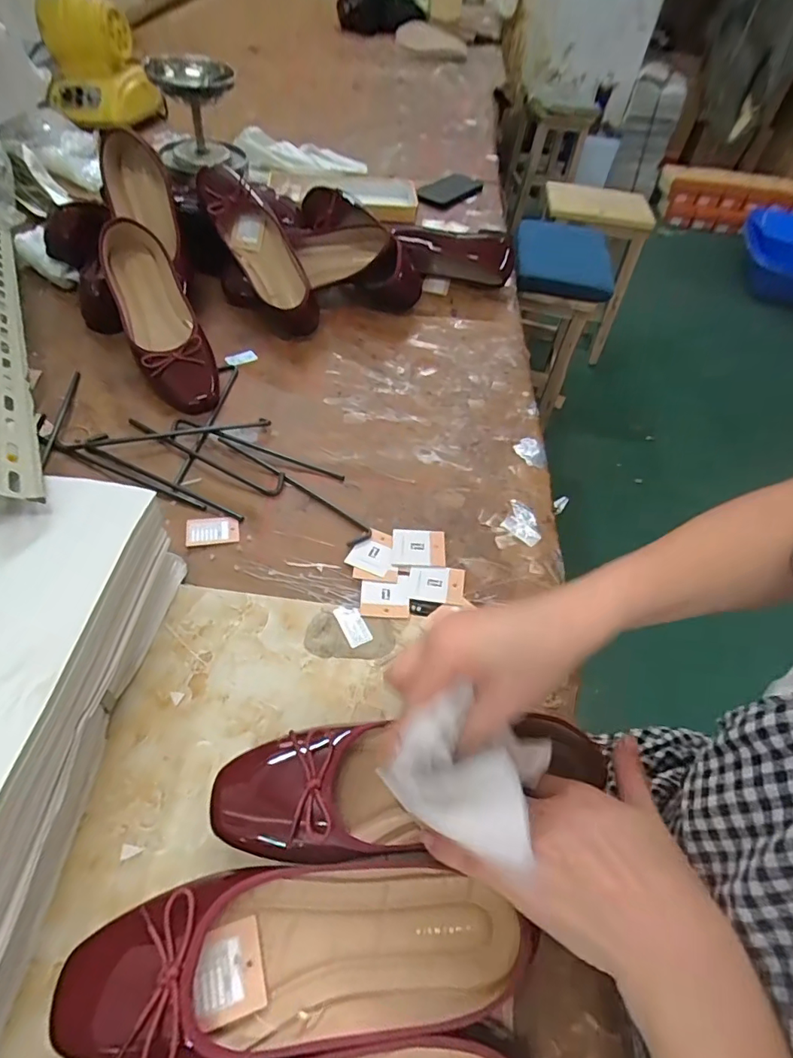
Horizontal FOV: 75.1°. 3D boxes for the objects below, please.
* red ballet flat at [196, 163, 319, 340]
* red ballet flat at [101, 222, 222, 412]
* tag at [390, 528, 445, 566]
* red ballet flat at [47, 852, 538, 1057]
[{"bbox_3d":[-0.189,-0.390,0.731,0.078,0.066,0.249,-33,94,-27],"label":"red ballet flat"},{"bbox_3d":[-0.293,-0.260,0.637,0.085,0.061,0.253,-23,81,-21],"label":"red ballet flat"},{"bbox_3d":[0.022,0.017,0.508,0.052,0.004,0.046,5,53,-3],"label":"tag"},{"bbox_3d":[-0.050,0.239,0.294,0.253,0.047,0.084,-2,53,-8],"label":"red ballet flat"}]

